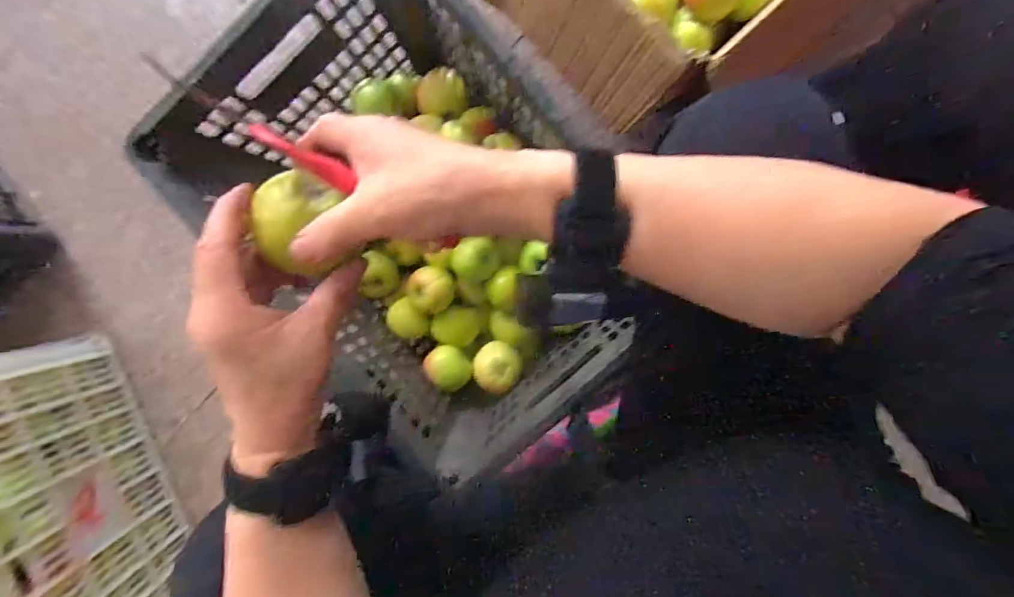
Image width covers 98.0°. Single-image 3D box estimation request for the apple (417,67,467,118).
[{"bbox_3d":[-0.087,-0.280,0.602,0.064,0.055,0.061,6,96,3],"label":"apple"}]

